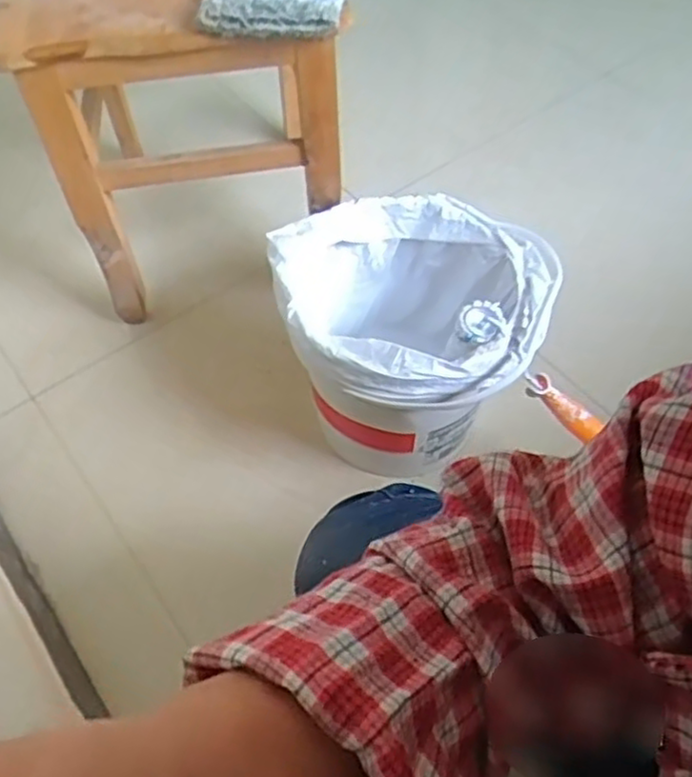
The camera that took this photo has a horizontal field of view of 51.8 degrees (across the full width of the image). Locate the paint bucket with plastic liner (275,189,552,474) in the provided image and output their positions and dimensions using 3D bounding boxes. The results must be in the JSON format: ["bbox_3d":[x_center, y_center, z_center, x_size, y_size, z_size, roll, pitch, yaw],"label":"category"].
[{"bbox_3d":[0.079,-0.053,0.823,0.277,0.234,0.253,-2,57,3],"label":"paint bucket with plastic liner"}]

